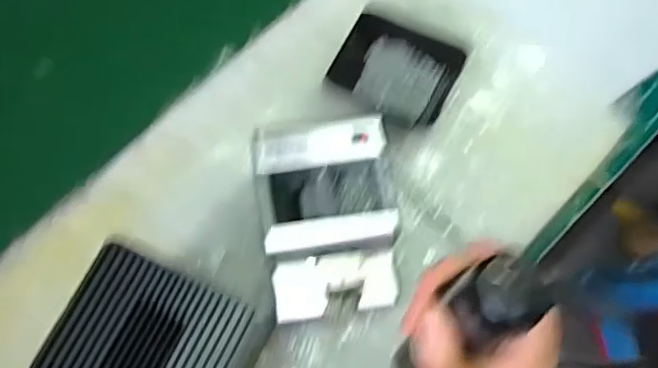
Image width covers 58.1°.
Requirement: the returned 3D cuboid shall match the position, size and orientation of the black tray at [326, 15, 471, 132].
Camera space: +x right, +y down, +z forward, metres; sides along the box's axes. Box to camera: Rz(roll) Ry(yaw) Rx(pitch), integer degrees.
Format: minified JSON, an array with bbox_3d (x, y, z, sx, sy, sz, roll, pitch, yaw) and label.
[{"bbox_3d":[0.083,-0.140,0.724,0.139,0.029,0.114,27,78,5],"label":"black tray"}]

